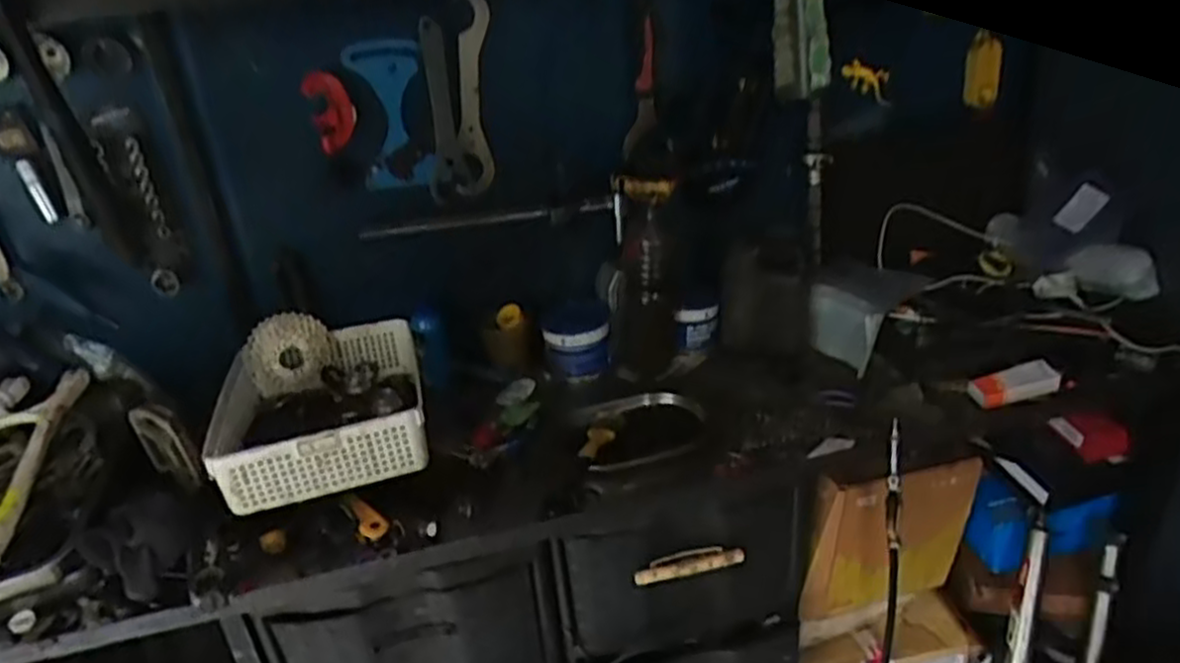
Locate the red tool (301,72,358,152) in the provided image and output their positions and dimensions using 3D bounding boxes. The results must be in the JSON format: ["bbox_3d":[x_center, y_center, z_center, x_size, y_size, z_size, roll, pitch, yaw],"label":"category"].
[{"bbox_3d":[-0.348,-0.297,1.051,0.062,0.102,0.020,-13,28,-15],"label":"red tool"}]

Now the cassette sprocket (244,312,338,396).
[{"bbox_3d":[-0.443,0.033,1.157,0.123,0.112,0.039,-11,0,-26],"label":"cassette sprocket"}]

